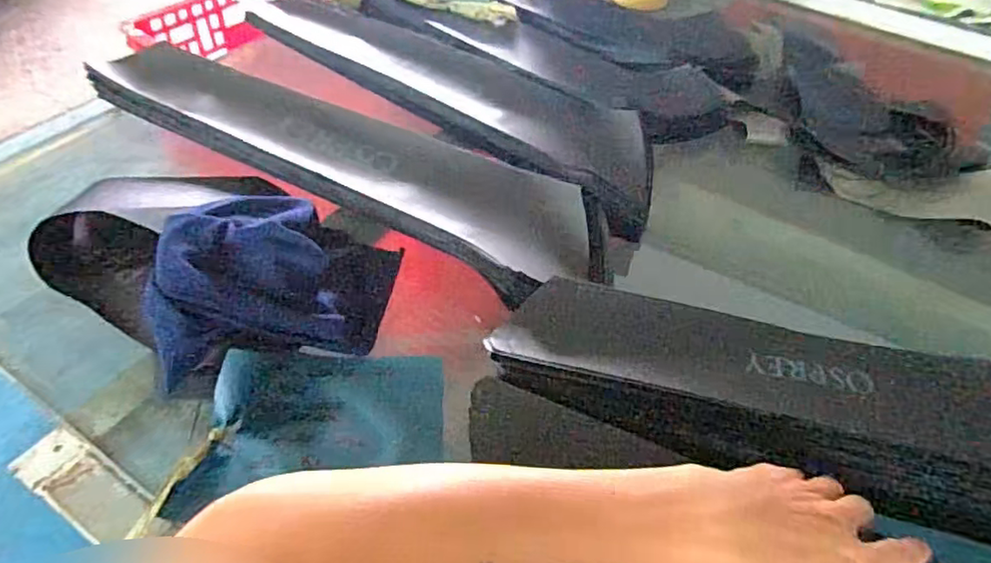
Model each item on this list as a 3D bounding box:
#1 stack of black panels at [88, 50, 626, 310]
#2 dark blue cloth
[{"bbox_3d":[-0.163,-0.140,0.637,0.587,0.051,0.125,27,51,18],"label":"stack of black panels"},{"bbox_3d":[-0.170,0.002,0.503,0.181,0.096,0.157,-8,49,-12],"label":"dark blue cloth"}]

